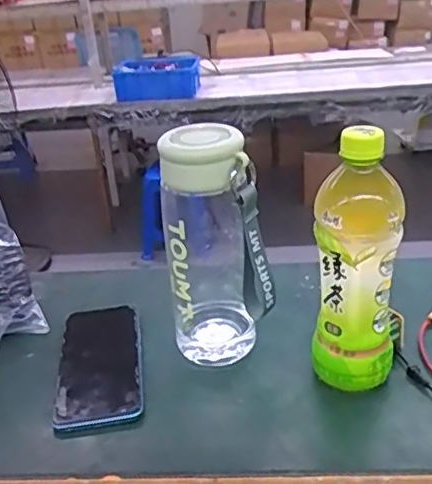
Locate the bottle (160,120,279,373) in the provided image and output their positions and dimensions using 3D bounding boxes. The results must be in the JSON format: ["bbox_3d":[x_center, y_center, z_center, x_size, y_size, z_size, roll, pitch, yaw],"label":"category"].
[{"bbox_3d":[0.000,0.007,0.531,0.086,0.215,0.086,-4,29,1],"label":"bottle"}]

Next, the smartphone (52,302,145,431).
[{"bbox_3d":[-0.107,0.106,0.556,0.073,0.014,0.158,-8,29,-6],"label":"smartphone"}]

